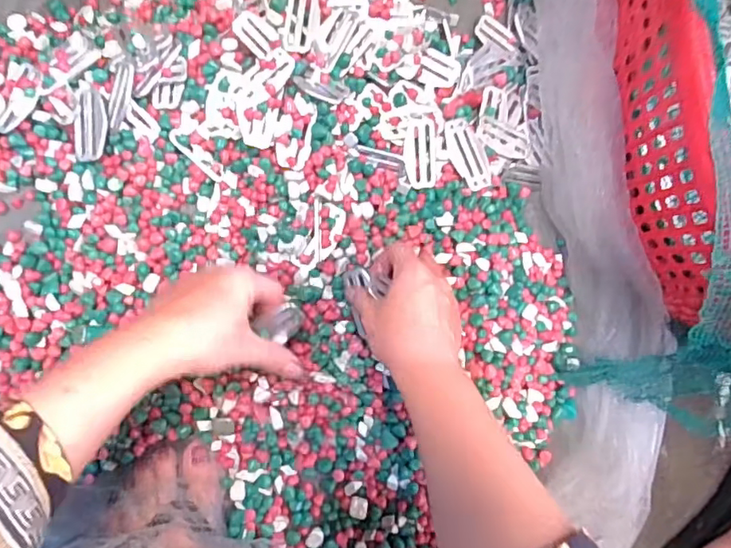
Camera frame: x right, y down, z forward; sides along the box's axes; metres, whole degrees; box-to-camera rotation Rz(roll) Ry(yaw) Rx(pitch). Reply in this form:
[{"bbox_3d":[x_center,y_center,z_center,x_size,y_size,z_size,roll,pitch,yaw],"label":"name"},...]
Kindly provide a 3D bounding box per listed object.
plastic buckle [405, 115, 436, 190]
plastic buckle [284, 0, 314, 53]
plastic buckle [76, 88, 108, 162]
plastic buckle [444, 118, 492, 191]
[{"bbox_3d":[0.049,-0.109,0.486,0.028,0.010,0.062,-2,107,-7],"label":"plastic buckle"},{"bbox_3d":[-0.056,-0.218,0.462,0.022,0.005,0.063,4,82,1],"label":"plastic buckle"},{"bbox_3d":[-0.228,-0.124,0.452,0.024,0.012,0.058,6,84,-8],"label":"plastic buckle"},{"bbox_3d":[0.093,-0.108,0.490,0.030,0.007,0.065,-25,89,-10],"label":"plastic buckle"}]

